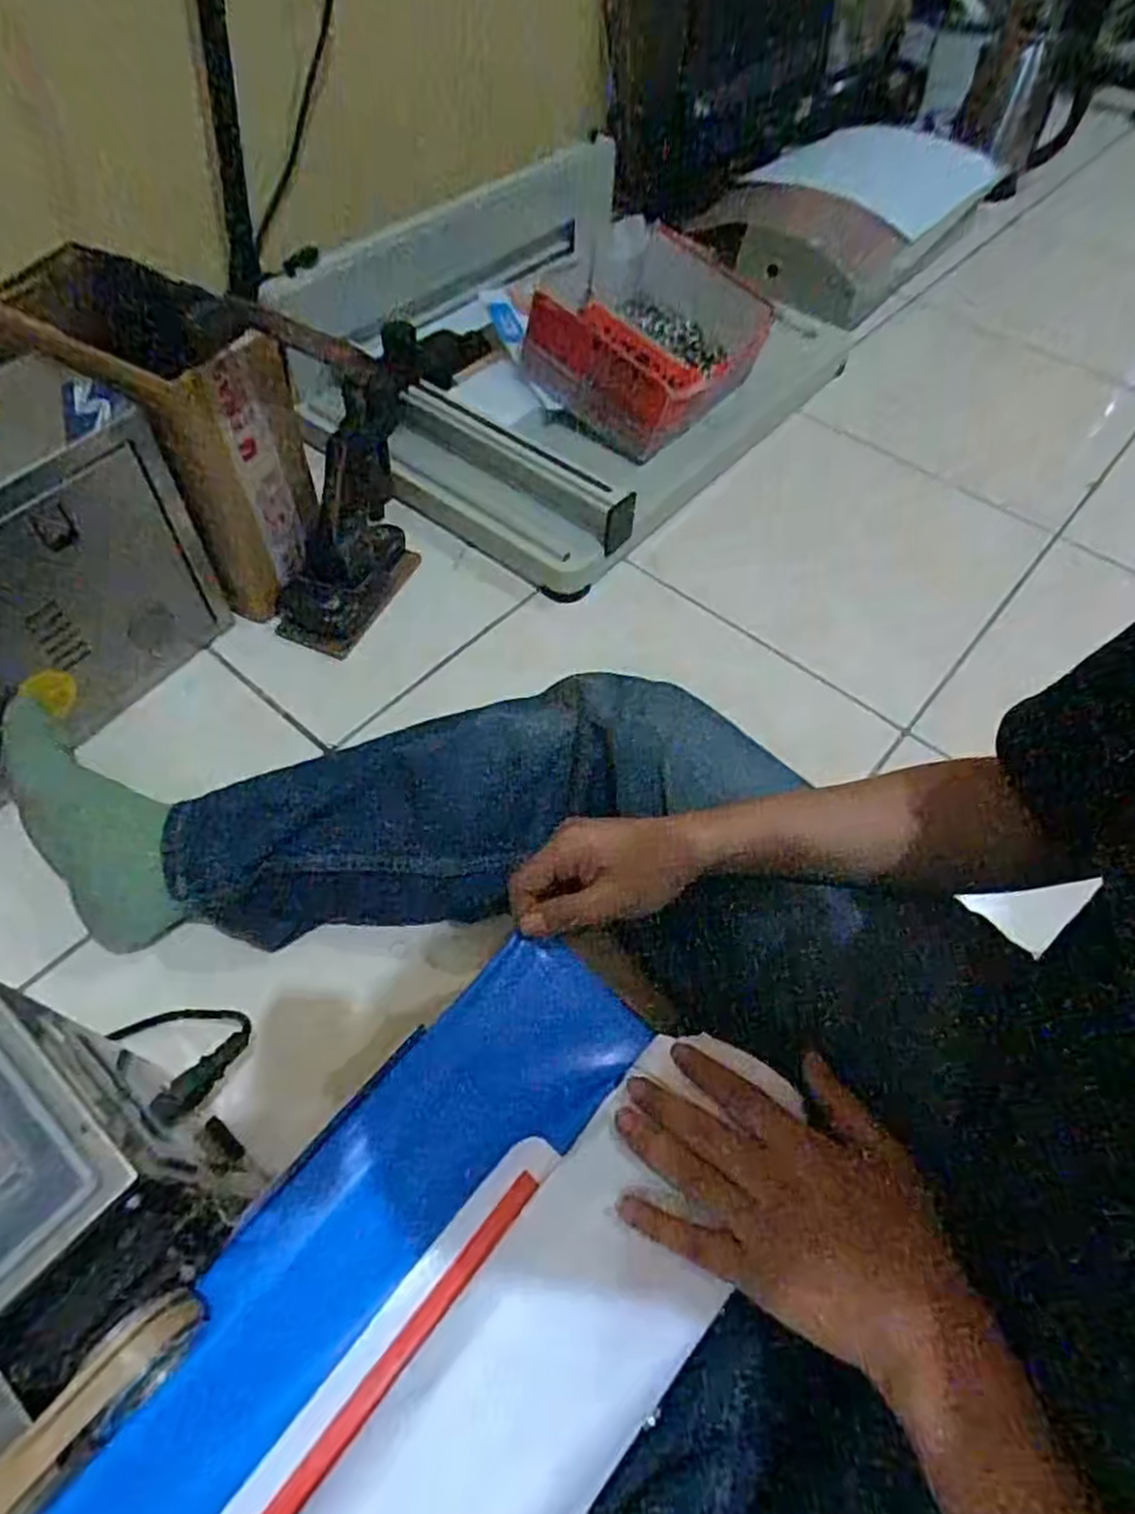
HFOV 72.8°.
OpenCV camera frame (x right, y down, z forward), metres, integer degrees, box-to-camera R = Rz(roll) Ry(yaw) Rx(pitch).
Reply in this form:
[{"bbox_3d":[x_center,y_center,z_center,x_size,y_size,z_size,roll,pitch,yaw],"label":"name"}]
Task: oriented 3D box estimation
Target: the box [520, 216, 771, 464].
[{"bbox_3d":[0.118,-0.527,0.933,0.208,0.098,0.316,31,67,15],"label":"box"}]

